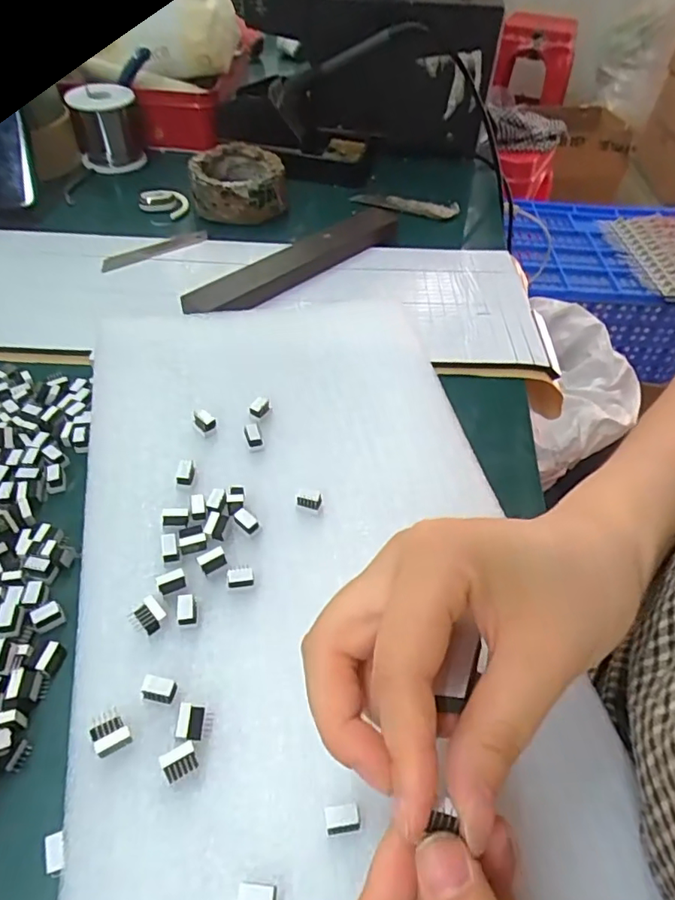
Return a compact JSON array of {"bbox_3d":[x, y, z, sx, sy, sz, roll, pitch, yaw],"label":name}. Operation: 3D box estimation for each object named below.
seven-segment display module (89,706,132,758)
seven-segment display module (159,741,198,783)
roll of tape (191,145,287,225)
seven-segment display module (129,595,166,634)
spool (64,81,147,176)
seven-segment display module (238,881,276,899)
[{"bbox_3d":[-0.086,0.107,0.210,0.012,0.009,0.016,-24,53,-23],"label":"seven-segment display module"},{"bbox_3d":[-0.059,0.117,0.207,0.012,0.008,0.010,-23,56,-23],"label":"seven-segment display module"},{"bbox_3d":[-0.089,-0.251,0.517,0.082,0.036,0.082,4,48,0],"label":"roll of tape"},{"bbox_3d":[-0.082,0.073,0.240,0.013,0.010,0.013,37,56,26],"label":"seven-segment display module"},{"bbox_3d":[-0.230,-0.324,0.555,0.061,0.064,0.054,-9,49,-12],"label":"spool"},{"bbox_3d":[-0.026,0.147,0.181,0.012,0.011,0.009,5,48,1],"label":"seven-segment display module"}]

